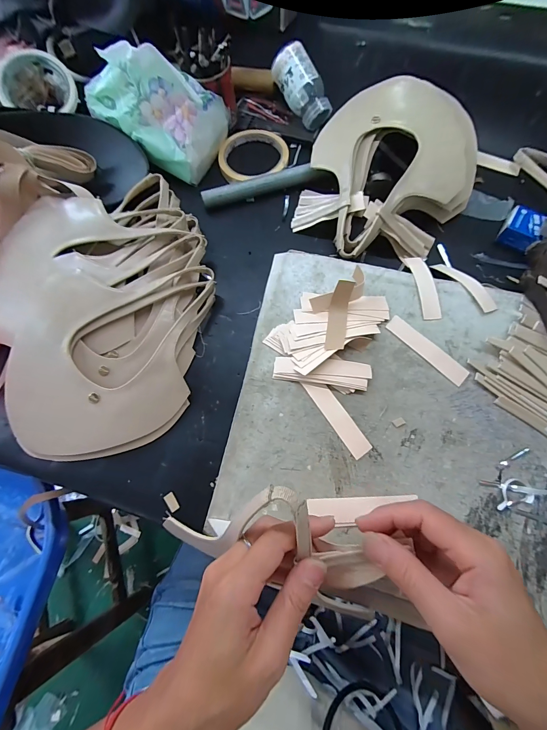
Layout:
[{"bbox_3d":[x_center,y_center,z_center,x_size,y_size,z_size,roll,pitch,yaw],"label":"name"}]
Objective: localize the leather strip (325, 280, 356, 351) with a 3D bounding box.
[{"bbox_3d":[0.064,-0.045,0.311,0.019,0.028,0.068,11,72,6],"label":"leather strip"}]

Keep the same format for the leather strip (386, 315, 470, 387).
[{"bbox_3d":[0.151,-0.016,0.311,0.019,0.004,0.087,-43,76,-11],"label":"leather strip"}]

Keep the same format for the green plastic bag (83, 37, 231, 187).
[{"bbox_3d":[-0.142,-0.320,0.385,0.139,0.096,0.097,29,75,11],"label":"green plastic bag"}]

